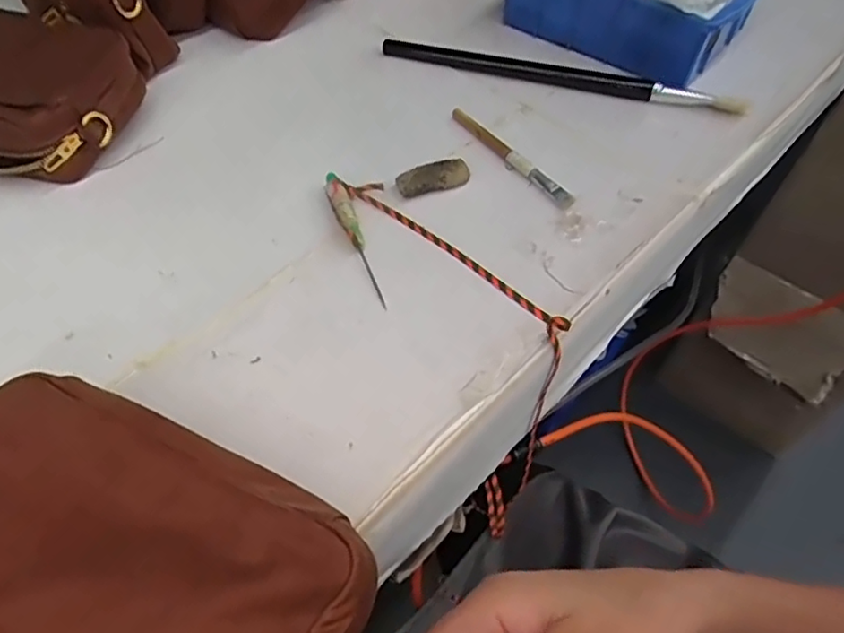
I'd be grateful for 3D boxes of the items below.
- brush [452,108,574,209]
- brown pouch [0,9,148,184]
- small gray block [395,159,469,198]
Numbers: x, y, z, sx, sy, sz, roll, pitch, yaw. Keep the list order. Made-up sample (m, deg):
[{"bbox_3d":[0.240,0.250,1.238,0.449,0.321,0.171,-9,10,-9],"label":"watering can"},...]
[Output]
[{"bbox_3d":[0.064,-0.119,0.448,0.011,0.007,0.129,-31,58,-19],"label":"brush"},{"bbox_3d":[-0.317,-0.172,0.461,0.208,0.064,0.131,17,55,13],"label":"brown pouch"},{"bbox_3d":[0.008,-0.099,0.431,0.051,0.009,0.019,-16,54,-9],"label":"small gray block"}]

